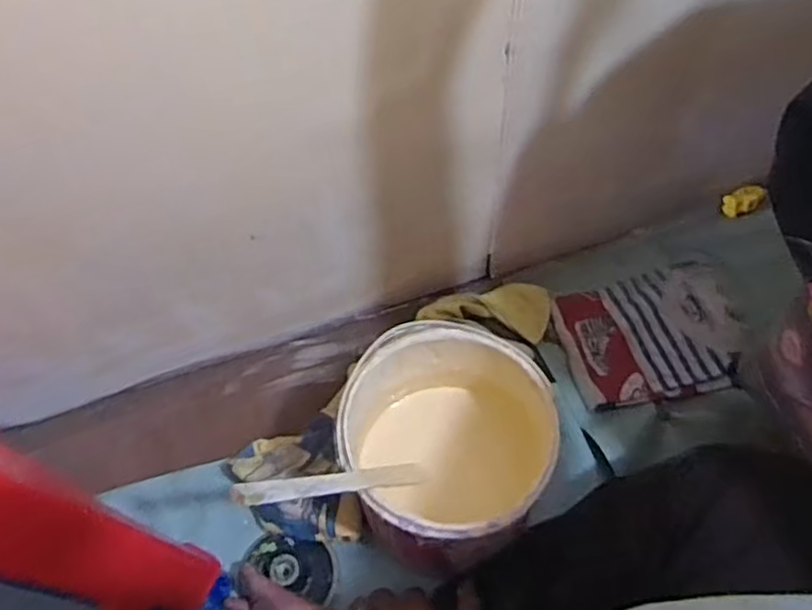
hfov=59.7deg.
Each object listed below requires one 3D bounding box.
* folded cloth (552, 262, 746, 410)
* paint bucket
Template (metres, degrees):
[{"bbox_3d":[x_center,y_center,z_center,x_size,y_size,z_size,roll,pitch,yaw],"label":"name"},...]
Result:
[{"bbox_3d":[0.281,0.031,0.821,0.193,0.029,0.166,-6,57,-2],"label":"folded cloth"},{"bbox_3d":[0.037,0.141,0.652,0.173,0.174,0.180,-1,57,2],"label":"paint bucket"}]

